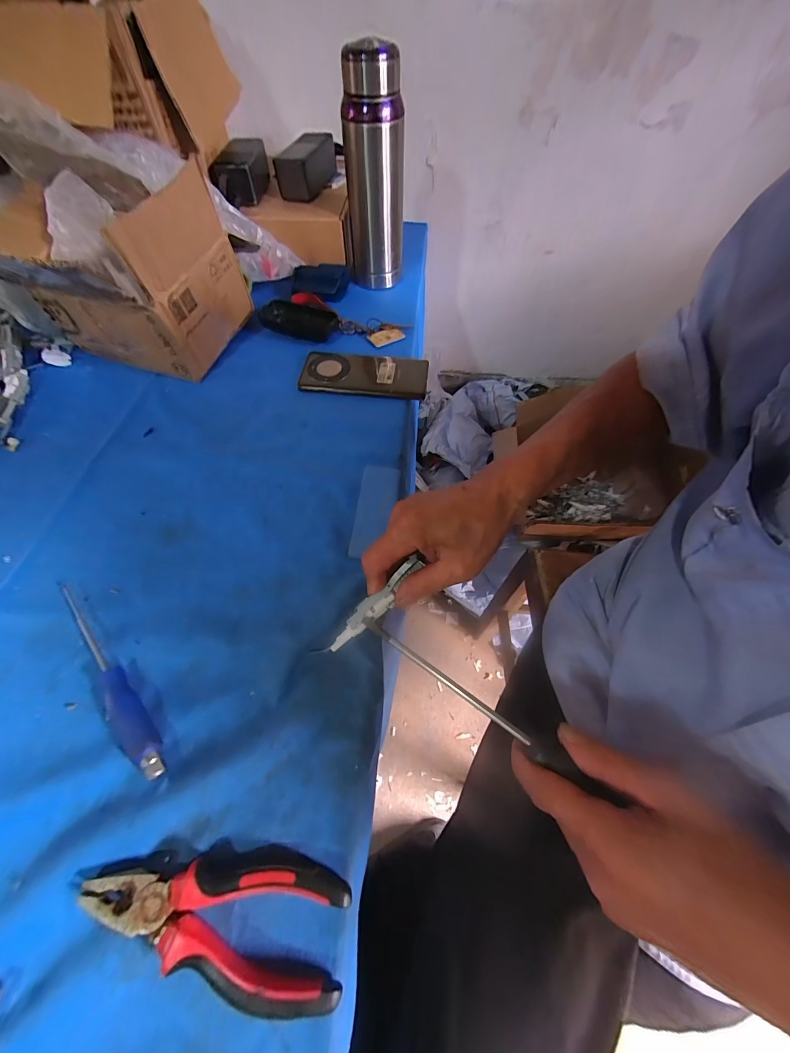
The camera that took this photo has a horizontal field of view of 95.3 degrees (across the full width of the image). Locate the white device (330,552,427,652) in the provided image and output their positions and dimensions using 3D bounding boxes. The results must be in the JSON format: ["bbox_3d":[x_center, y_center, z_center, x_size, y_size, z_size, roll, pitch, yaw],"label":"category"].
[{"bbox_3d":[-0.014,0.063,0.304,0.018,0.012,0.104,42,85,22],"label":"white device"}]

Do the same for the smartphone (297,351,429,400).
[{"bbox_3d":[-0.040,-0.202,0.476,0.163,0.017,0.074,7,58,4],"label":"smartphone"}]

